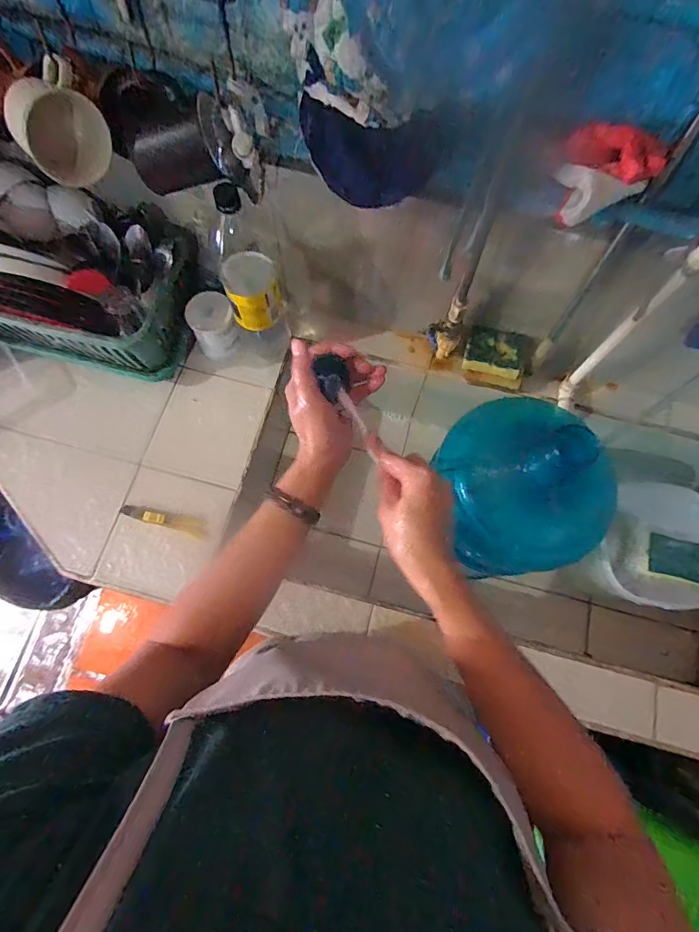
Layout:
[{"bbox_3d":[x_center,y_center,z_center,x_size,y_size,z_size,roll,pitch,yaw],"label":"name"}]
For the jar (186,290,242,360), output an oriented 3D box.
[{"bbox_3d":[-0.240,-0.249,0.766,0.078,0.105,0.072,0,75,0],"label":"jar"}]

